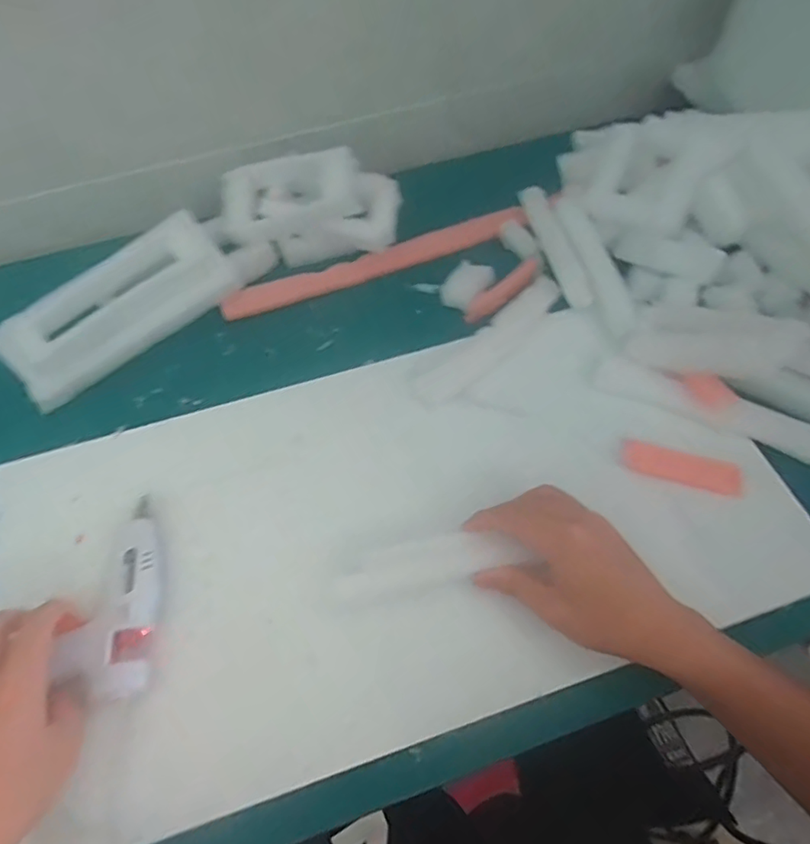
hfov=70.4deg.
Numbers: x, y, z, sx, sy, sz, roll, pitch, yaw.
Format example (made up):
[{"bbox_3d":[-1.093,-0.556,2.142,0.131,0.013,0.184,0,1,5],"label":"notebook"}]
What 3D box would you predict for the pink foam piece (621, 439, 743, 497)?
[{"bbox_3d":[0.216,0.036,0.450,0.089,0.006,0.029,15,64,8],"label":"pink foam piece"}]

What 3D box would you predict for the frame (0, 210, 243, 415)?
[{"bbox_3d":[-0.262,-0.108,0.526,0.210,0.070,0.064,-36,64,-19],"label":"frame"}]

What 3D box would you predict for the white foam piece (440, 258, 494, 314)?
[{"bbox_3d":[0.061,-0.136,0.567,0.042,0.012,0.058,30,64,19],"label":"white foam piece"}]

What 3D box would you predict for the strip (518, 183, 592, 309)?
[{"bbox_3d":[0.145,-0.175,0.560,0.022,0.015,0.153,-11,58,-5],"label":"strip"}]

